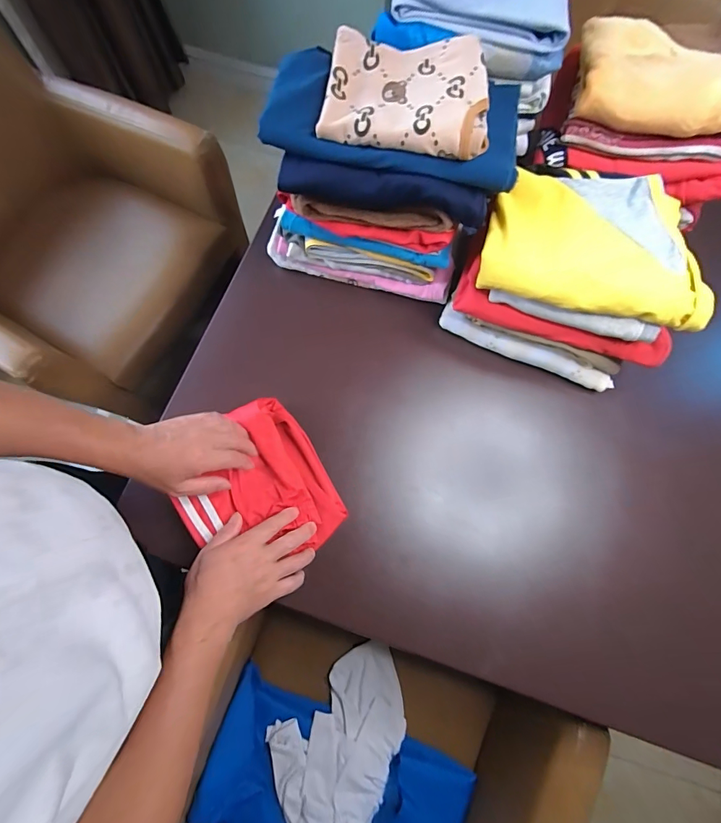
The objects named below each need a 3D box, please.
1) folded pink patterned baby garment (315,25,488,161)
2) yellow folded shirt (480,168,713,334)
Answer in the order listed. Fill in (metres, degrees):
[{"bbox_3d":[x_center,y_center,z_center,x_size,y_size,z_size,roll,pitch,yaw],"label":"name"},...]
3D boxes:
[{"bbox_3d":[0.058,-0.385,0.464,0.196,0.030,0.161,11,75,1],"label":"folded pink patterned baby garment"},{"bbox_3d":[0.308,-0.219,0.511,0.275,0.059,0.176,15,75,2],"label":"yellow folded shirt"}]

